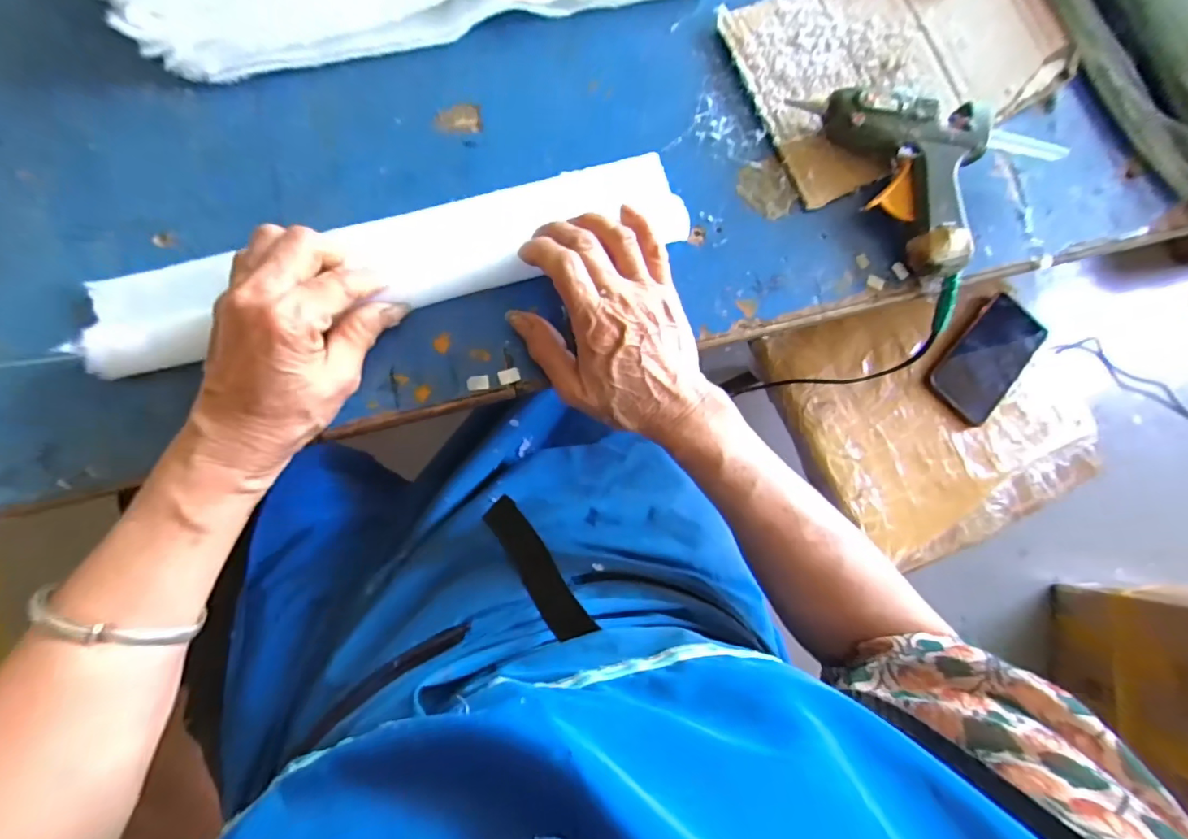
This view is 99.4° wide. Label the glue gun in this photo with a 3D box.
[{"bbox_3d":[0.218,-0.177,0.338,0.090,0.033,0.153,-36,87,-9],"label":"glue gun"}]

